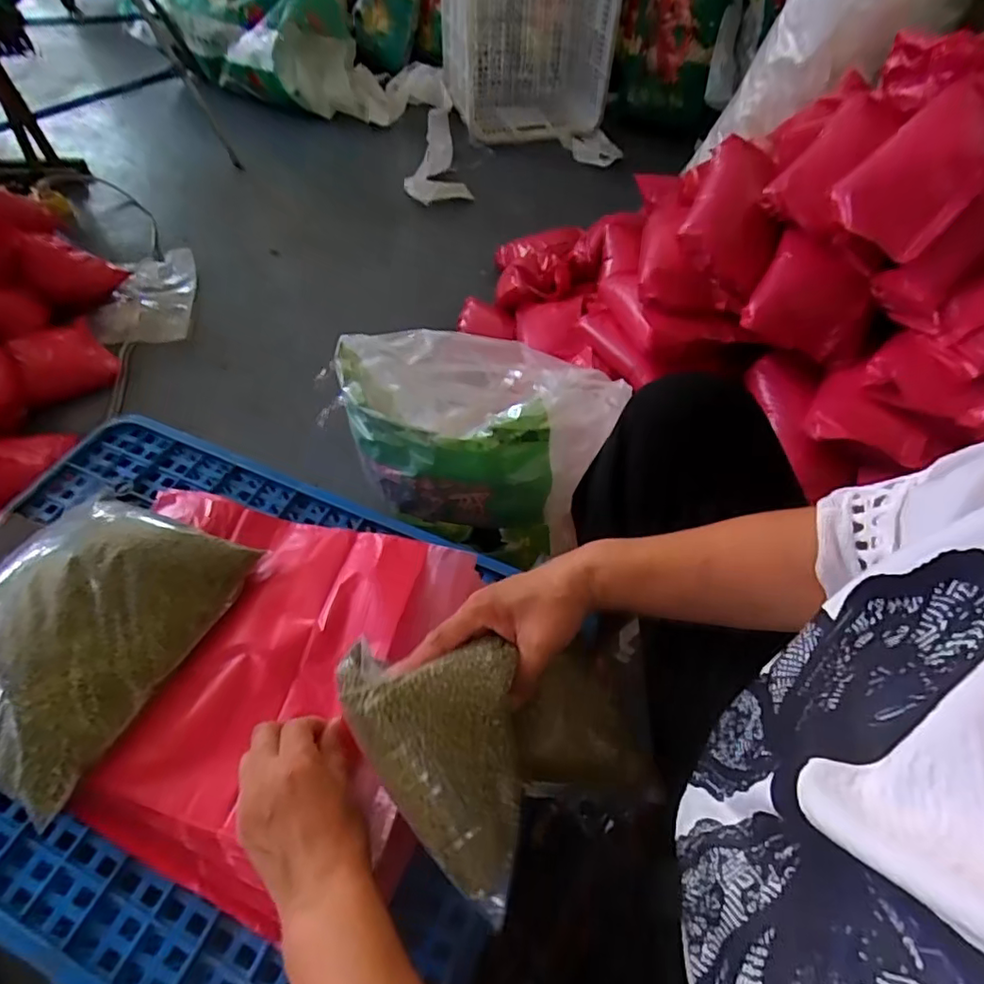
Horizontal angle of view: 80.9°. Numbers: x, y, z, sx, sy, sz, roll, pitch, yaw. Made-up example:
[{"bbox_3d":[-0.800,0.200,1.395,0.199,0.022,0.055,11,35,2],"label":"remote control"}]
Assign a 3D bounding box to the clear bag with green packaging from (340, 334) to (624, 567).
[{"bbox_3d":[-0.014,-0.071,0.727,0.334,0.203,0.230,6,54,2],"label":"clear bag with green packaging"}]

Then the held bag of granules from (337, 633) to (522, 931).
[{"bbox_3d":[-0.040,0.168,0.359,0.111,0.032,0.144,3,73,-6],"label":"held bag of granules"}]

